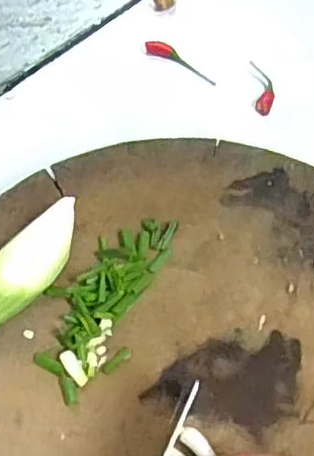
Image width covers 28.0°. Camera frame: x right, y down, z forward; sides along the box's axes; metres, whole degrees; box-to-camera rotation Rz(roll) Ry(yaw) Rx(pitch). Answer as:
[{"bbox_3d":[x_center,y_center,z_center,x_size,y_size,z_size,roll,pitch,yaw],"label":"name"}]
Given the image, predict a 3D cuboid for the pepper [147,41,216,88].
[{"bbox_3d":[0.021,-0.139,0.524,0.065,0.007,0.015,26,78,8],"label":"pepper"}]

